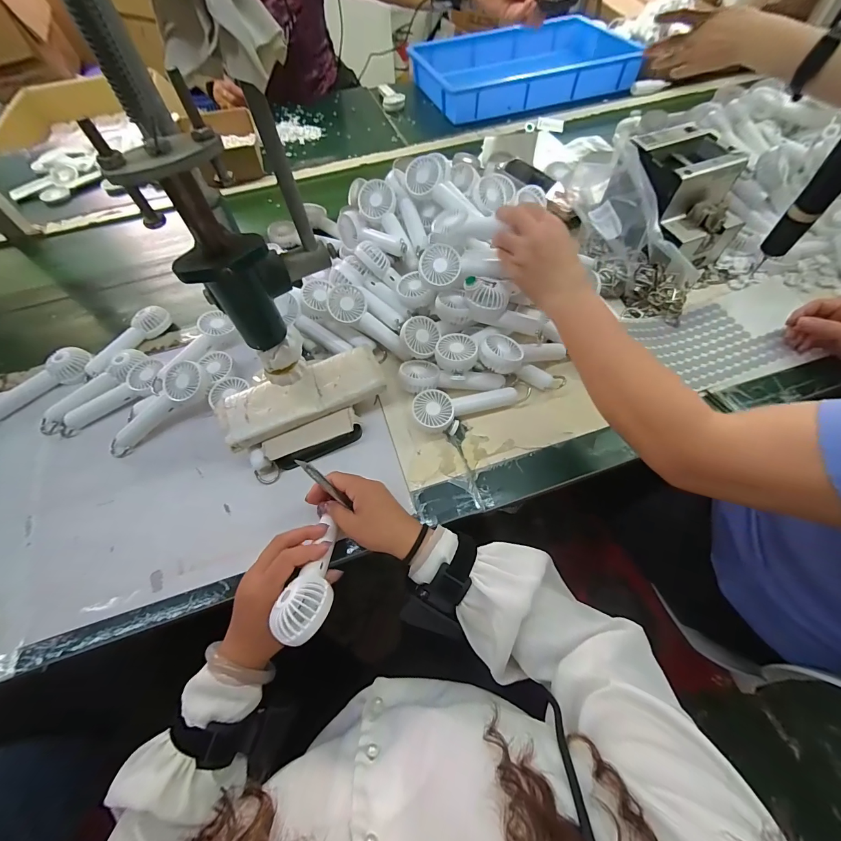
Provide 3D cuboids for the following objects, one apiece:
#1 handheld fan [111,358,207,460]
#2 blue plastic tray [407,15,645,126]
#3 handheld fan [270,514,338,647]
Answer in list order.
[{"bbox_3d":[-0.362,-0.017,0.510,0.161,0.035,0.051,-42,65,5],"label":"handheld fan"},{"bbox_3d":[0.290,-0.996,1.046,0.574,0.095,0.385,-18,61,-8],"label":"blue plastic tray"},{"bbox_3d":[-0.102,0.147,0.365,0.047,0.028,0.135,0,25,2],"label":"handheld fan"}]

